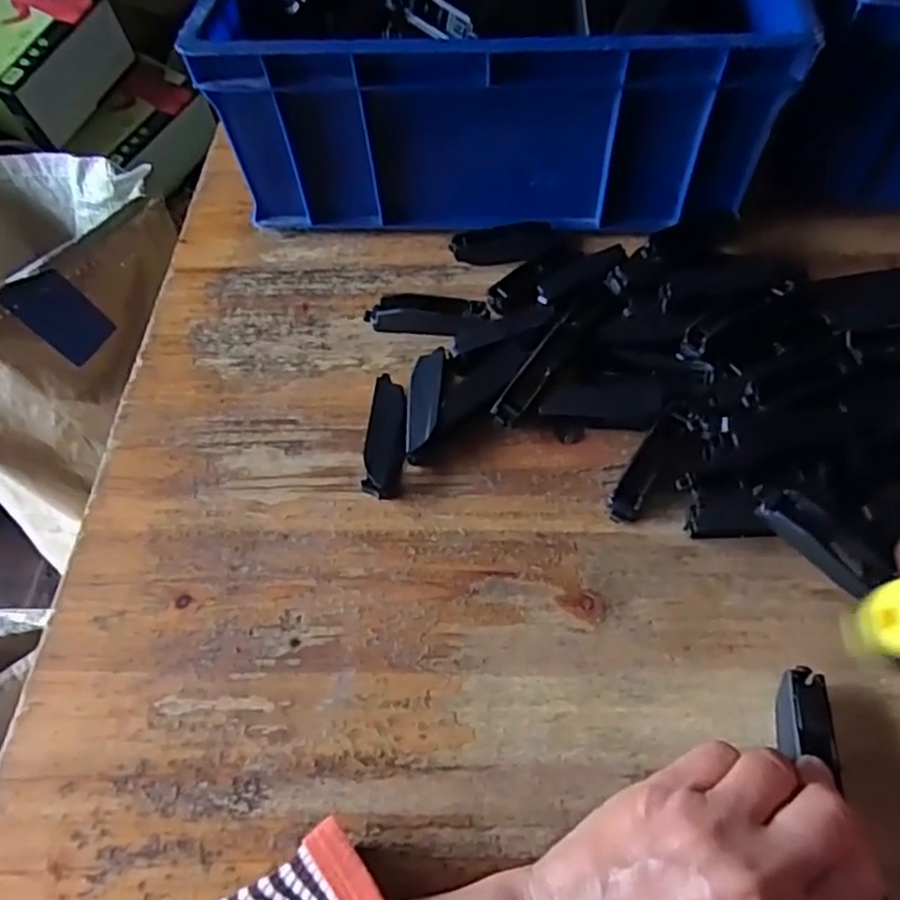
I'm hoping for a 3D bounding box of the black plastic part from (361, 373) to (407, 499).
[{"bbox_3d":[-0.033,-0.006,0.364,0.020,0.018,0.072,2,57,5],"label":"black plastic part"}]

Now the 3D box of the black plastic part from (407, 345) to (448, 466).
[{"bbox_3d":[-0.013,-0.025,0.375,0.019,0.018,0.068,3,58,6],"label":"black plastic part"}]

